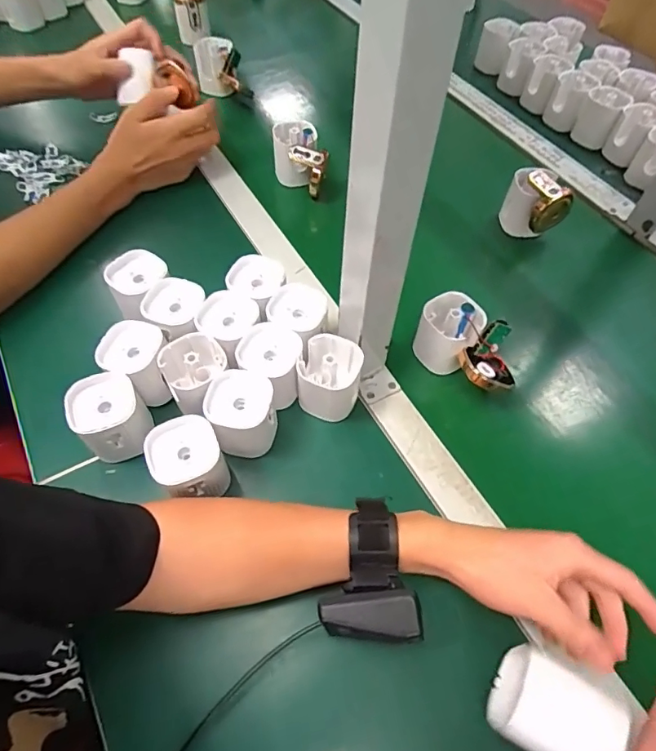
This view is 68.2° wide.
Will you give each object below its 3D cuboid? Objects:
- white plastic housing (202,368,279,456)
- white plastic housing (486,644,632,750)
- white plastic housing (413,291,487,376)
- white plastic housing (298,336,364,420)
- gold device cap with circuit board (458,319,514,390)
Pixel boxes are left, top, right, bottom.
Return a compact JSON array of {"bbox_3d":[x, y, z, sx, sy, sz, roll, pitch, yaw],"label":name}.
[{"bbox_3d":[-0.076,0.033,0.427,0.057,0.058,0.056,-3,59,-6],"label":"white plastic housing"},{"bbox_3d":[0.149,0.222,0.316,0.066,0.054,0.052,28,61,12],"label":"white plastic housing"},{"bbox_3d":[0.121,-0.043,0.493,0.056,0.061,0.054,2,59,-3],"label":"white plastic housing"},{"bbox_3d":[0.002,0.004,0.454,0.057,0.061,0.060,16,59,5],"label":"white plastic housing"},{"bbox_3d":[0.159,-0.014,0.462,0.051,0.040,0.053,2,59,-3],"label":"gold device cap with circuit board"}]

